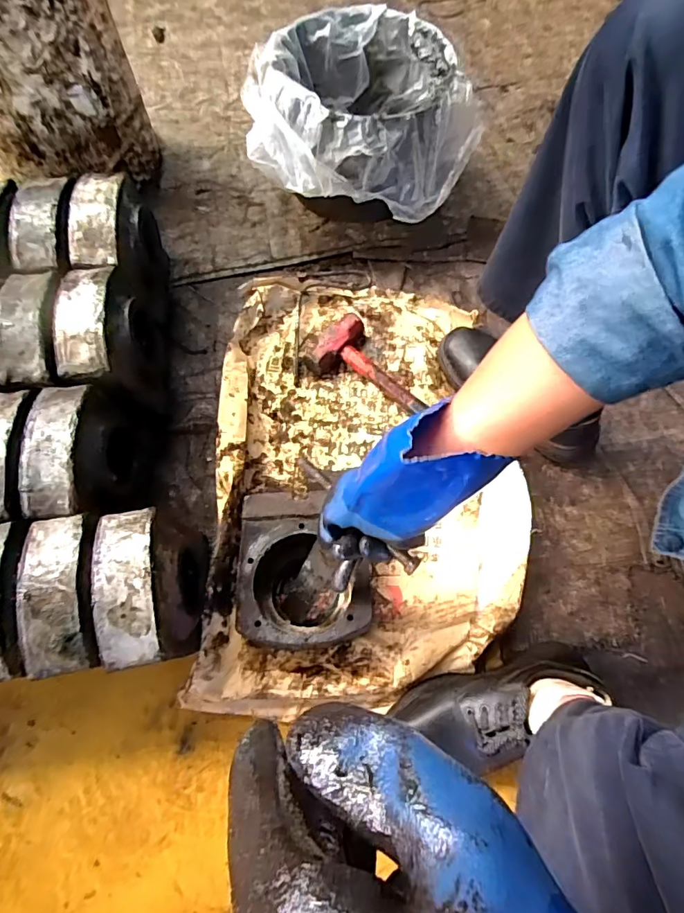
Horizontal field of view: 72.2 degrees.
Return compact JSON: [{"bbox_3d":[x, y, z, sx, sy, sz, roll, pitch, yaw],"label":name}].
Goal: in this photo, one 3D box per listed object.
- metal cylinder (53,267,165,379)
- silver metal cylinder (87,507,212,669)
[{"bbox_3d":[-0.309,-0.153,0.662,0.093,0.182,0.161,-8,72,-3],"label":"metal cylinder"},{"bbox_3d":[-0.208,0.144,0.531,0.088,0.126,0.157,-12,72,-4],"label":"silver metal cylinder"}]

